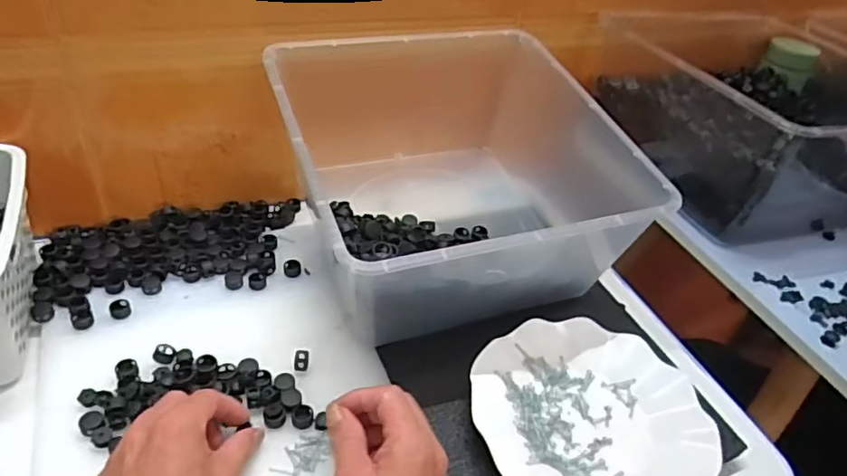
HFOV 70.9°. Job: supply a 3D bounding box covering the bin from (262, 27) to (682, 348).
[{"bbox_3d":[0.033,-0.055,0.587,0.313,0.173,0.309,-10,43,-20],"label":"bin"}]

